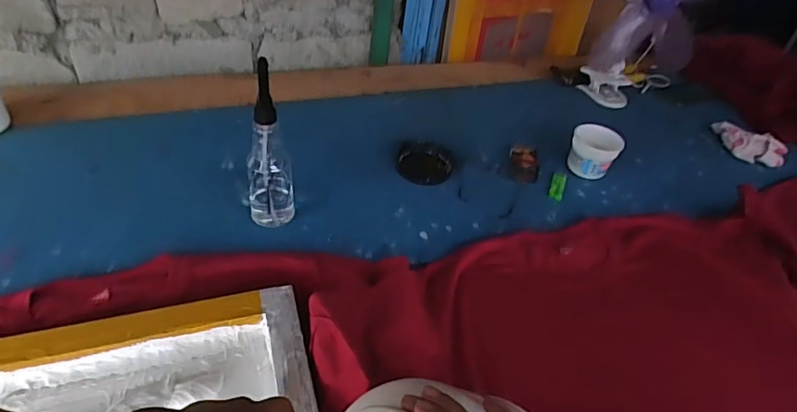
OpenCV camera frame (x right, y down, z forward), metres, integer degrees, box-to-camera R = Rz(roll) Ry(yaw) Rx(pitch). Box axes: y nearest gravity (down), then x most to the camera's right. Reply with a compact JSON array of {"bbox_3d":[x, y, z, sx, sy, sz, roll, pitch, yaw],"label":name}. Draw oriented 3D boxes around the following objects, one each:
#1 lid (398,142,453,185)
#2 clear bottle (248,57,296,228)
[{"bbox_3d":[0.050,-0.082,0.956,0.104,0.020,0.111,4,41,-3],"label":"lid"},{"bbox_3d":[-0.195,-0.085,0.759,0.069,0.238,0.075,-4,42,-13],"label":"clear bottle"}]

